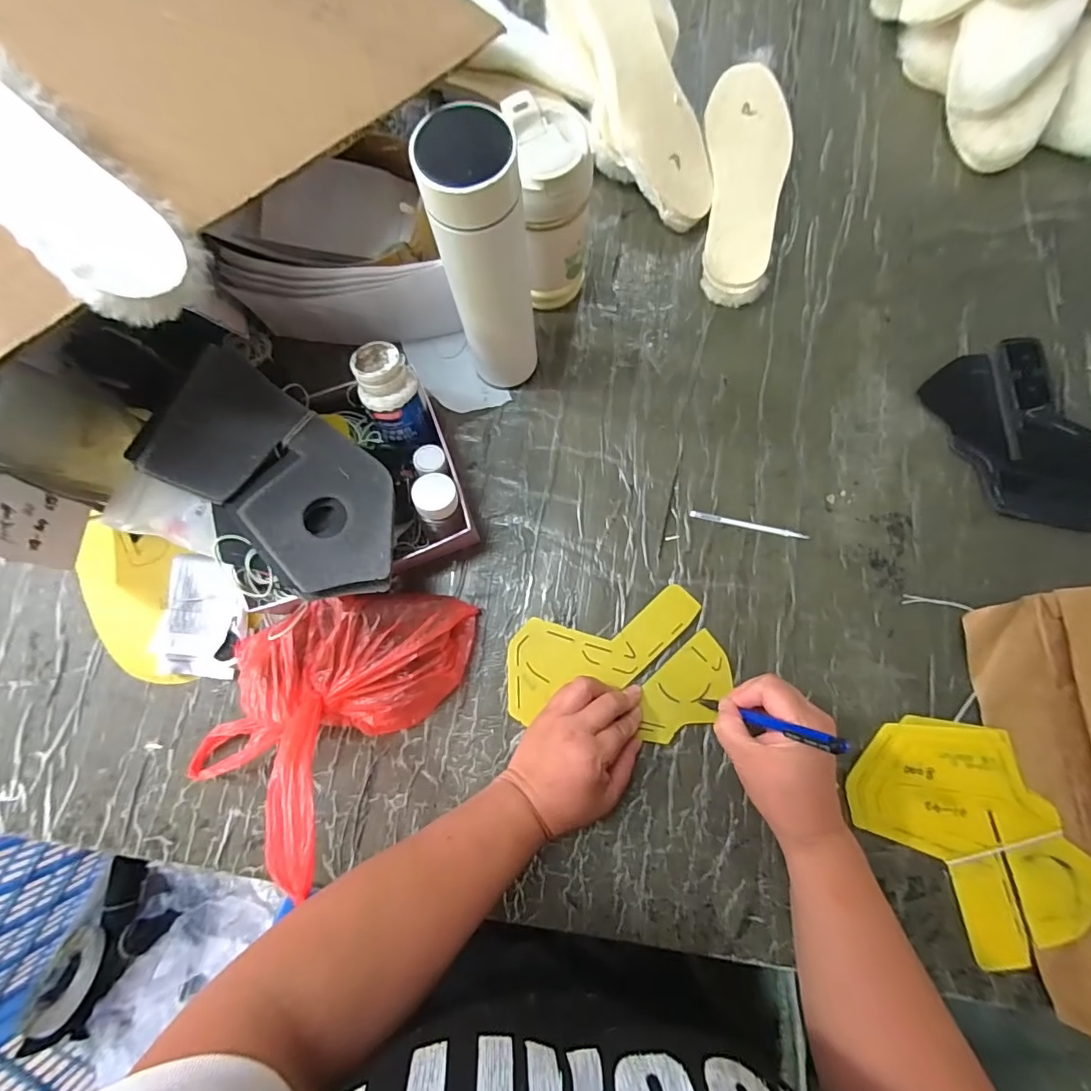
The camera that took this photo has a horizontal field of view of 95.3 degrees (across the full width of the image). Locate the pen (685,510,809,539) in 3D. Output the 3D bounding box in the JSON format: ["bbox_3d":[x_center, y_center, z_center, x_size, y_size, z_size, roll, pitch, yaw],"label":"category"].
[{"bbox_3d":[0.193,-0.020,0.475,0.108,0.006,0.007,13,82,5],"label":"pen"}]

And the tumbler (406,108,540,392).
[{"bbox_3d":[-0.042,-0.206,0.399,0.061,0.231,0.065,0,81,3],"label":"tumbler"}]

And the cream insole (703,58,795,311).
[{"bbox_3d":[0.209,-0.374,0.521,0.082,0.032,0.255,4,81,3],"label":"cream insole"}]

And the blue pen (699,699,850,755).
[{"bbox_3d":[0.163,0.132,0.376,0.017,0.139,0.009,11,81,-16],"label":"blue pen"}]

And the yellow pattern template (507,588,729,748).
[{"bbox_3d":[0.064,0.116,0.450,0.192,0.005,0.120,-13,78,0],"label":"yellow pattern template"}]

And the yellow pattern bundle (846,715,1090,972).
[{"bbox_3d":[0.350,0.237,0.411,0.139,0.013,0.186,-28,81,-2],"label":"yellow pattern bundle"}]

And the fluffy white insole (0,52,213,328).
[{"bbox_3d":[-0.321,-0.227,0.285,0.259,0.025,0.092,37,73,-2],"label":"fluffy white insole"}]

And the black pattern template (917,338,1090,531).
[{"bbox_3d":[0.455,-0.100,0.467,0.121,0.011,0.189,-30,81,-2],"label":"black pattern template"}]

